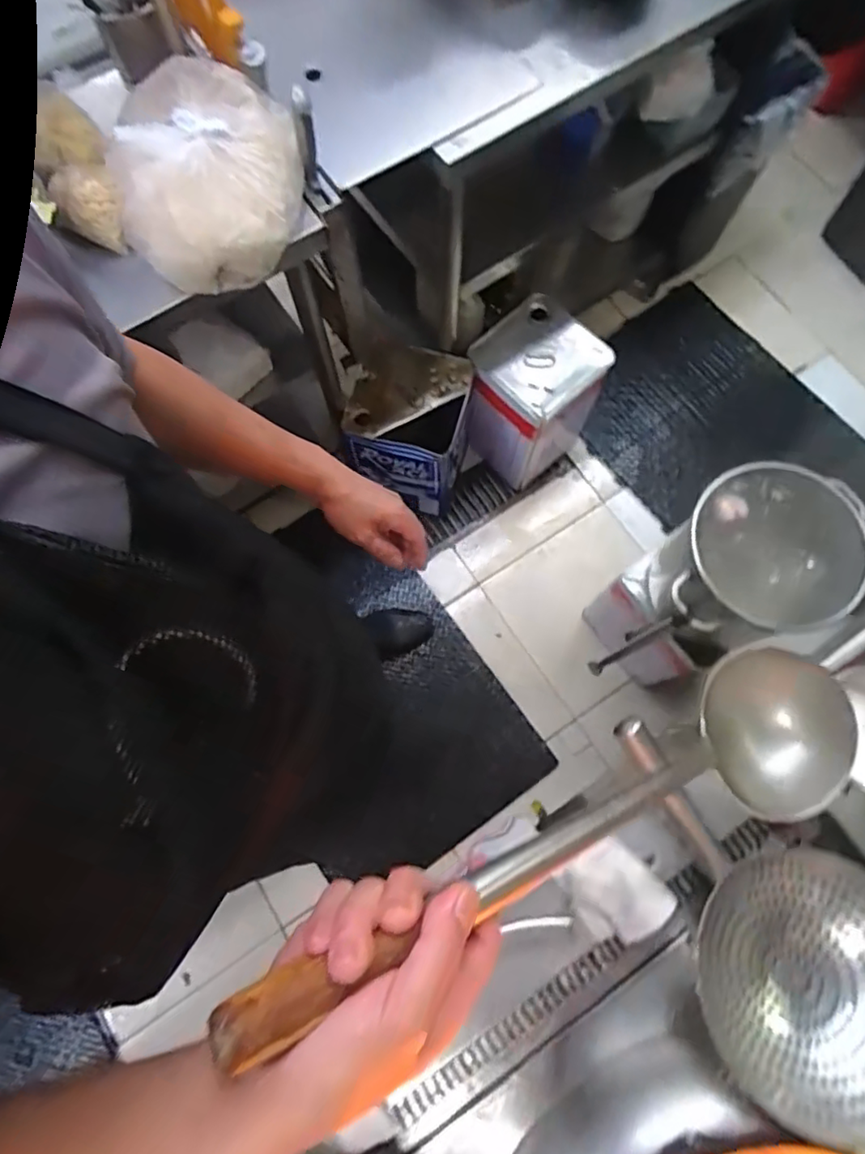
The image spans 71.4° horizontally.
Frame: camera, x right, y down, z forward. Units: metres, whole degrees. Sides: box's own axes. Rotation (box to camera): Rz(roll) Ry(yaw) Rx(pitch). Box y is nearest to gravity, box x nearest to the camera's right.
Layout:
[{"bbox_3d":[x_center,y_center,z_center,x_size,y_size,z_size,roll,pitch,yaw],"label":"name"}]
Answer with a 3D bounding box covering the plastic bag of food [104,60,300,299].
[{"bbox_3d":[-0.280,-0.506,0.770,0.221,0.118,0.258,-3,75,0],"label":"plastic bag of food"}]

